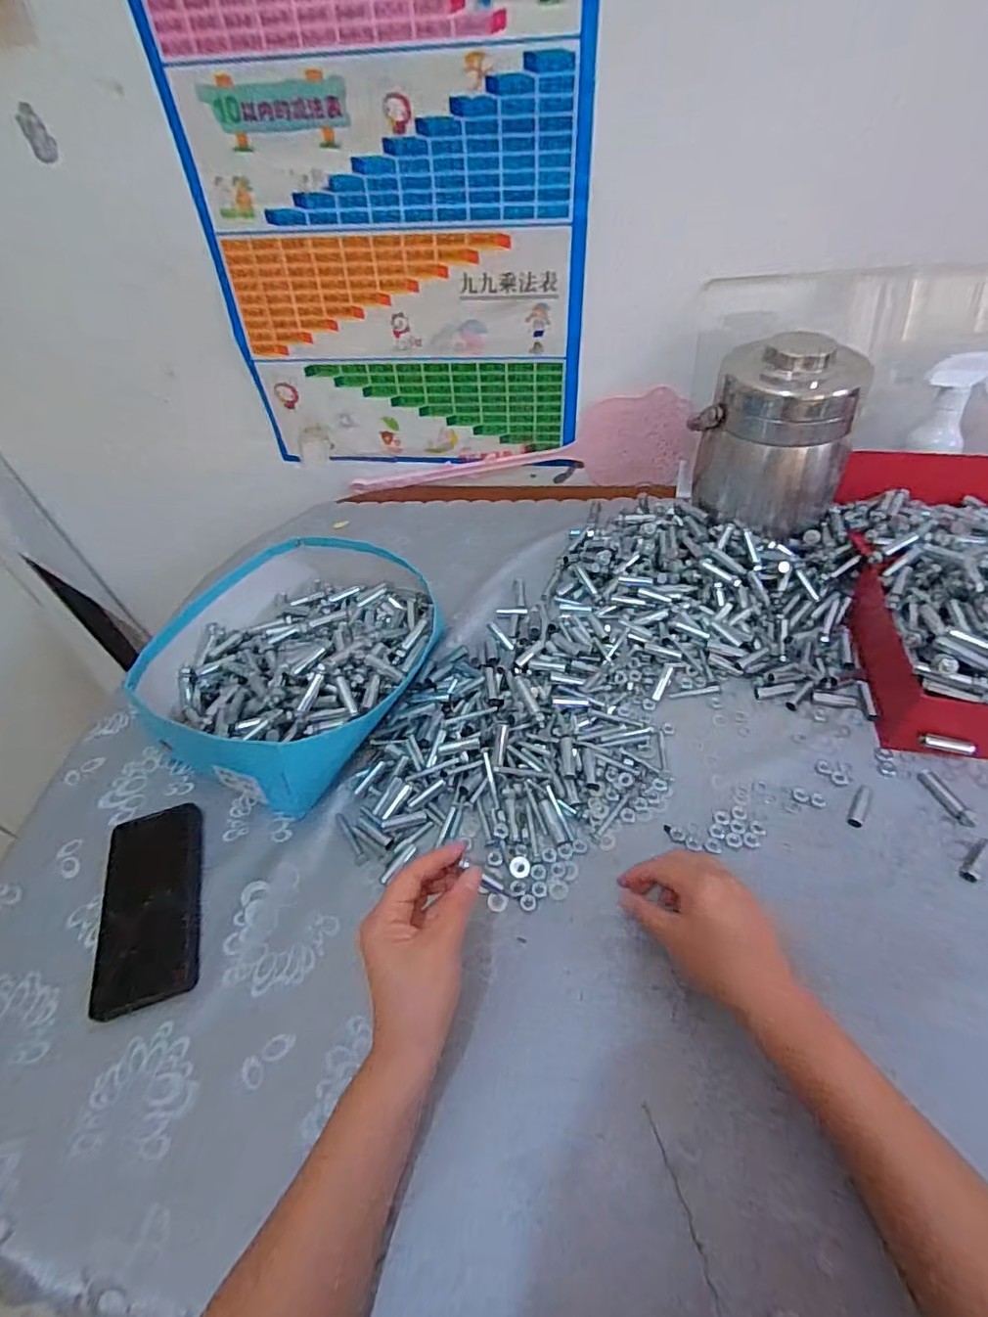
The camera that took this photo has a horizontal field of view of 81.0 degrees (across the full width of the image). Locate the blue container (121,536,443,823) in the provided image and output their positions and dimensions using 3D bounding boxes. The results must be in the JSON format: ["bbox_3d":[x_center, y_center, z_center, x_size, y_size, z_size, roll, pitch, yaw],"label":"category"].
[{"bbox_3d":[-0.199,-0.011,0.619,0.265,0.085,0.318,13,50,17],"label":"blue container"}]

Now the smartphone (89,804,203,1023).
[{"bbox_3d":[-0.290,0.204,0.489,0.081,0.009,0.165,-17,48,-9],"label":"smartphone"}]

